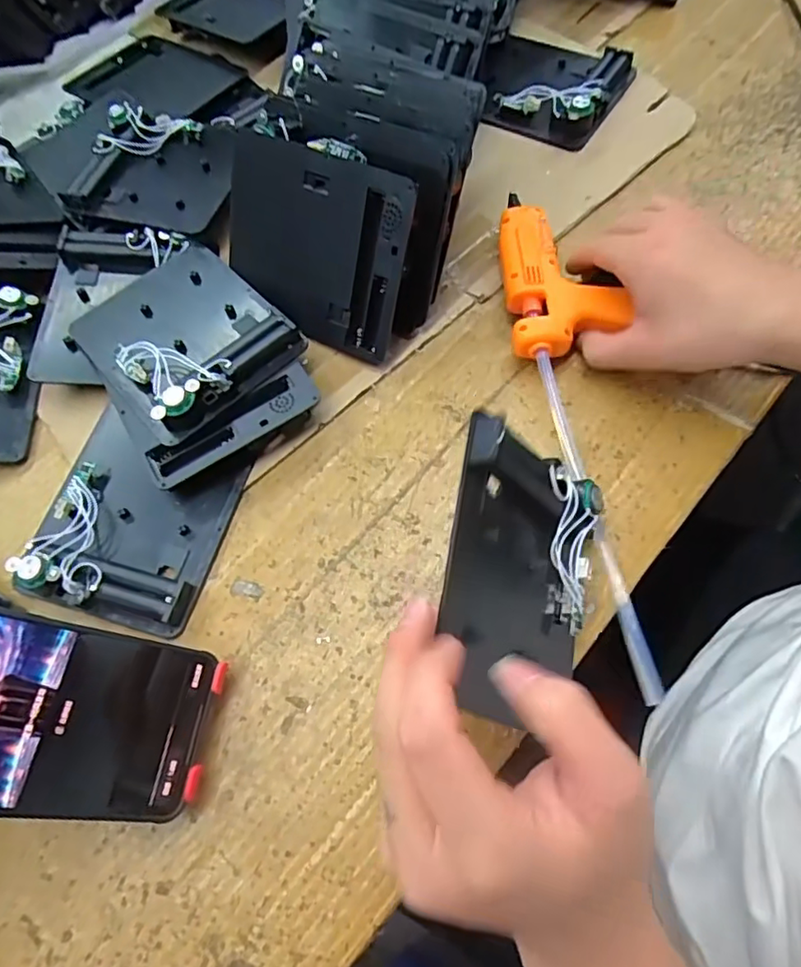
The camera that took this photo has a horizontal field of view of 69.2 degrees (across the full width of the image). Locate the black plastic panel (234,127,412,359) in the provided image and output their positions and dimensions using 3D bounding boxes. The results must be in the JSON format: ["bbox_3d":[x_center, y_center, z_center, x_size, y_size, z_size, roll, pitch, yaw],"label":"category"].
[{"bbox_3d":[-0.057,-0.150,0.369,0.130,0.110,0.009,28,38,17],"label":"black plastic panel"}]

